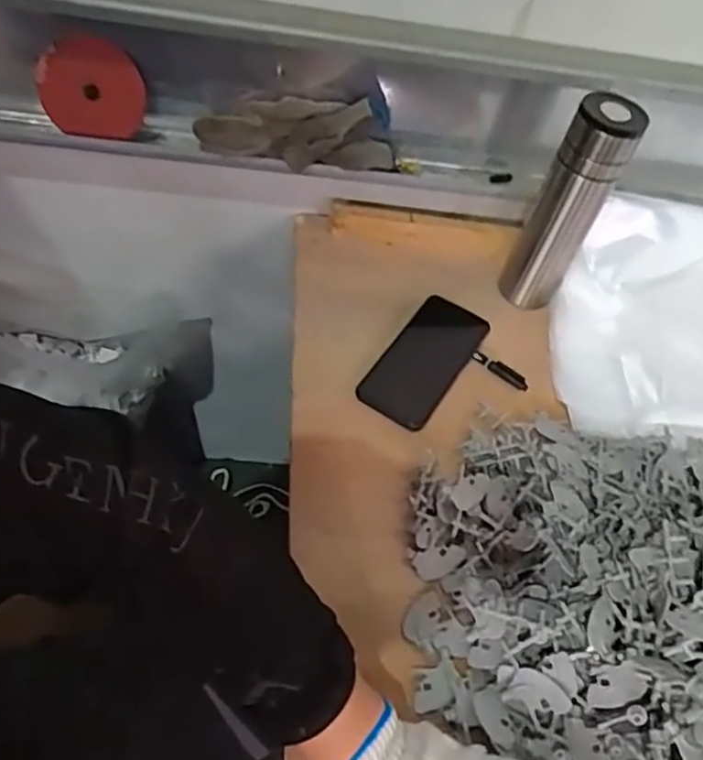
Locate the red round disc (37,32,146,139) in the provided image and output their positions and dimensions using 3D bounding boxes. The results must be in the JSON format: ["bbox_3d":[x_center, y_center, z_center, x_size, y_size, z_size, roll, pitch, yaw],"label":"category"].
[{"bbox_3d":[-0.269,-0.299,0.690,0.108,0.126,0.009,5,62,-1],"label":"red round disc"}]

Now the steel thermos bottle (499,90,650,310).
[{"bbox_3d":[0.223,-0.176,0.711,0.066,0.228,0.059,34,55,15],"label":"steel thermos bottle"}]

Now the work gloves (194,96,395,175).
[{"bbox_3d":[-0.057,-0.264,0.713,0.207,0.070,0.048,0,53,-5],"label":"work gloves"}]

